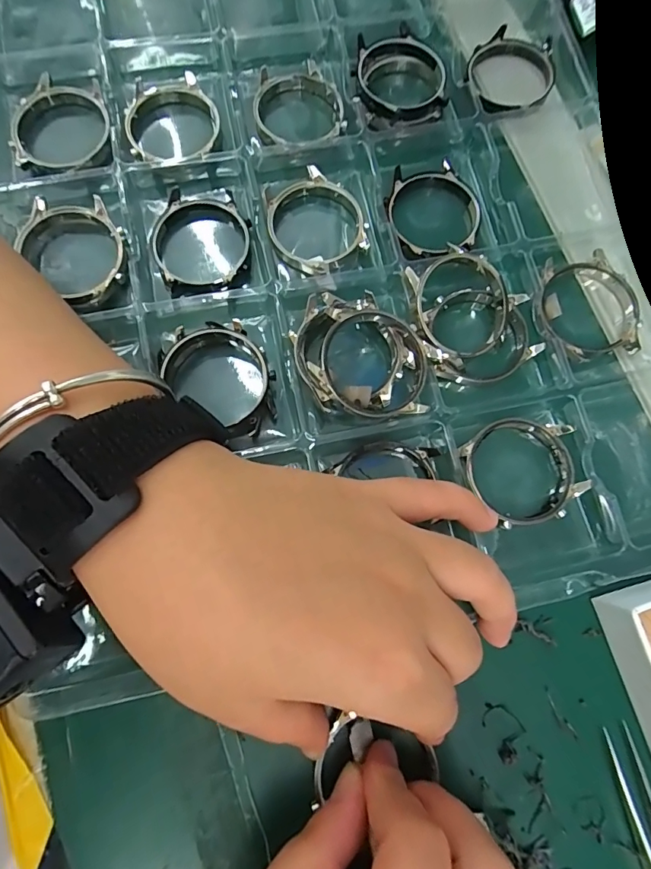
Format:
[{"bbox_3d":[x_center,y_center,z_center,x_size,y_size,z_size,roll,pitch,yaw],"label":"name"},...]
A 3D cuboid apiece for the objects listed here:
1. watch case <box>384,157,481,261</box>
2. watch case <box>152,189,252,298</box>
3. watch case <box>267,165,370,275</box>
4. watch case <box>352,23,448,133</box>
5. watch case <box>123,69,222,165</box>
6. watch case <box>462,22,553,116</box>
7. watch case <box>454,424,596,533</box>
[{"bbox_3d":[0.052,-0.112,0.219,0.047,0.011,0.054,-19,79,-5],"label":"watch case"},{"bbox_3d":[-0.059,-0.089,0.211,0.045,0.008,0.052,4,77,-2],"label":"watch case"},{"bbox_3d":[-0.005,-0.103,0.216,0.045,0.011,0.047,-28,81,-7],"label":"watch case"},{"bbox_3d":[0.039,-0.182,0.230,0.046,0.010,0.057,-1,77,-4],"label":"watch case"},{"bbox_3d":[-0.077,-0.155,0.221,0.044,0.011,0.046,3,77,-3],"label":"watch case"},{"bbox_3d":[0.100,-0.194,0.238,0.045,0.012,0.053,16,77,1],"label":"watch case"},{"bbox_3d":[0.087,0.016,0.196,0.052,0.011,0.045,-13,79,-4],"label":"watch case"}]

